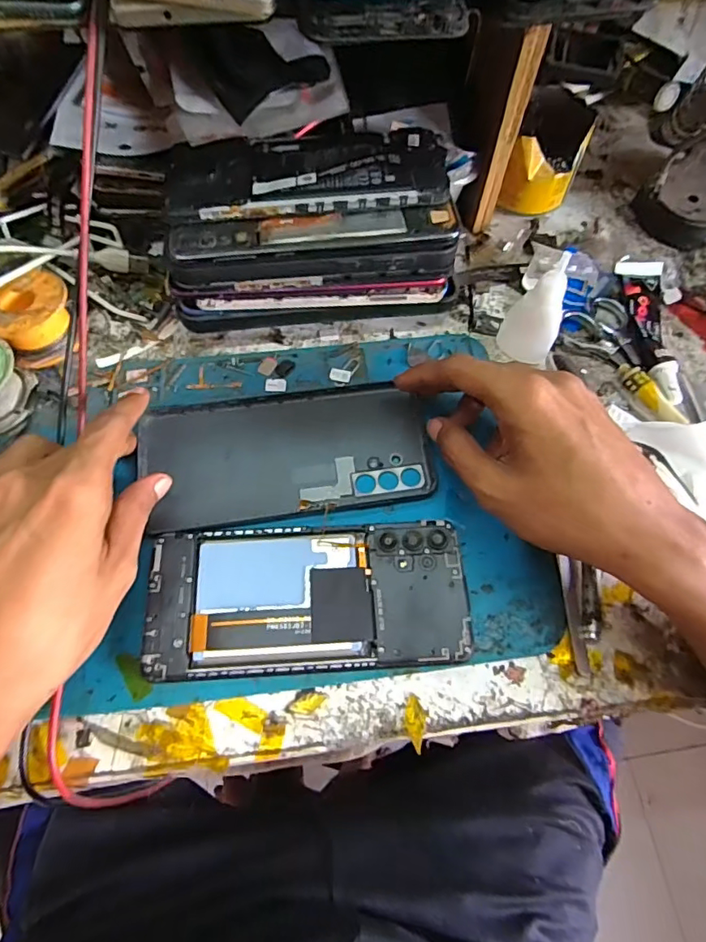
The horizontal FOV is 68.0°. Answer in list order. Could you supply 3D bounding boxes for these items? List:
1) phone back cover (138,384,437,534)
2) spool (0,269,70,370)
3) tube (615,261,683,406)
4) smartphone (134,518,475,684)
[{"bbox_3d":[-0.036,-0.011,0.300,0.159,0.006,0.076,-7,66,-6],"label":"phone back cover"},{"bbox_3d":[-0.194,-0.090,0.319,0.051,0.033,0.048,1,66,-1],"label":"spool"},{"bbox_3d":[0.191,-0.091,0.336,0.029,0.016,0.114,6,66,1],"label":"tube"},{"bbox_3d":[-0.022,0.063,0.265,0.156,0.011,0.071,-3,65,-2],"label":"smartphone"}]

